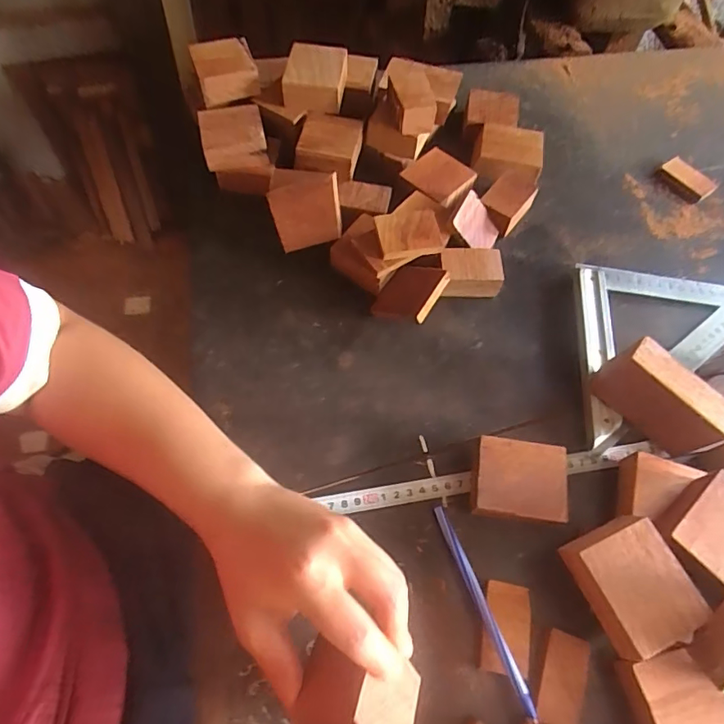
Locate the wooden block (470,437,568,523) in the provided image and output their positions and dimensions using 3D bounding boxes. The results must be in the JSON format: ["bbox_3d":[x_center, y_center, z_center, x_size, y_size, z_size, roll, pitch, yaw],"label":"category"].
[{"bbox_3d":[0.114,0.090,0.372,0.065,0.030,0.056,9,63,2],"label":"wooden block"}]

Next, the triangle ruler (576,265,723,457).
[{"bbox_3d":[0.245,-0.038,0.449,0.242,0.017,0.126,-33,68,-17],"label":"triangle ruler"}]

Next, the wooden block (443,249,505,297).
[{"bbox_3d":[0.100,-0.082,0.461,0.055,0.031,0.038,0,63,-2],"label":"wooden block"}]

